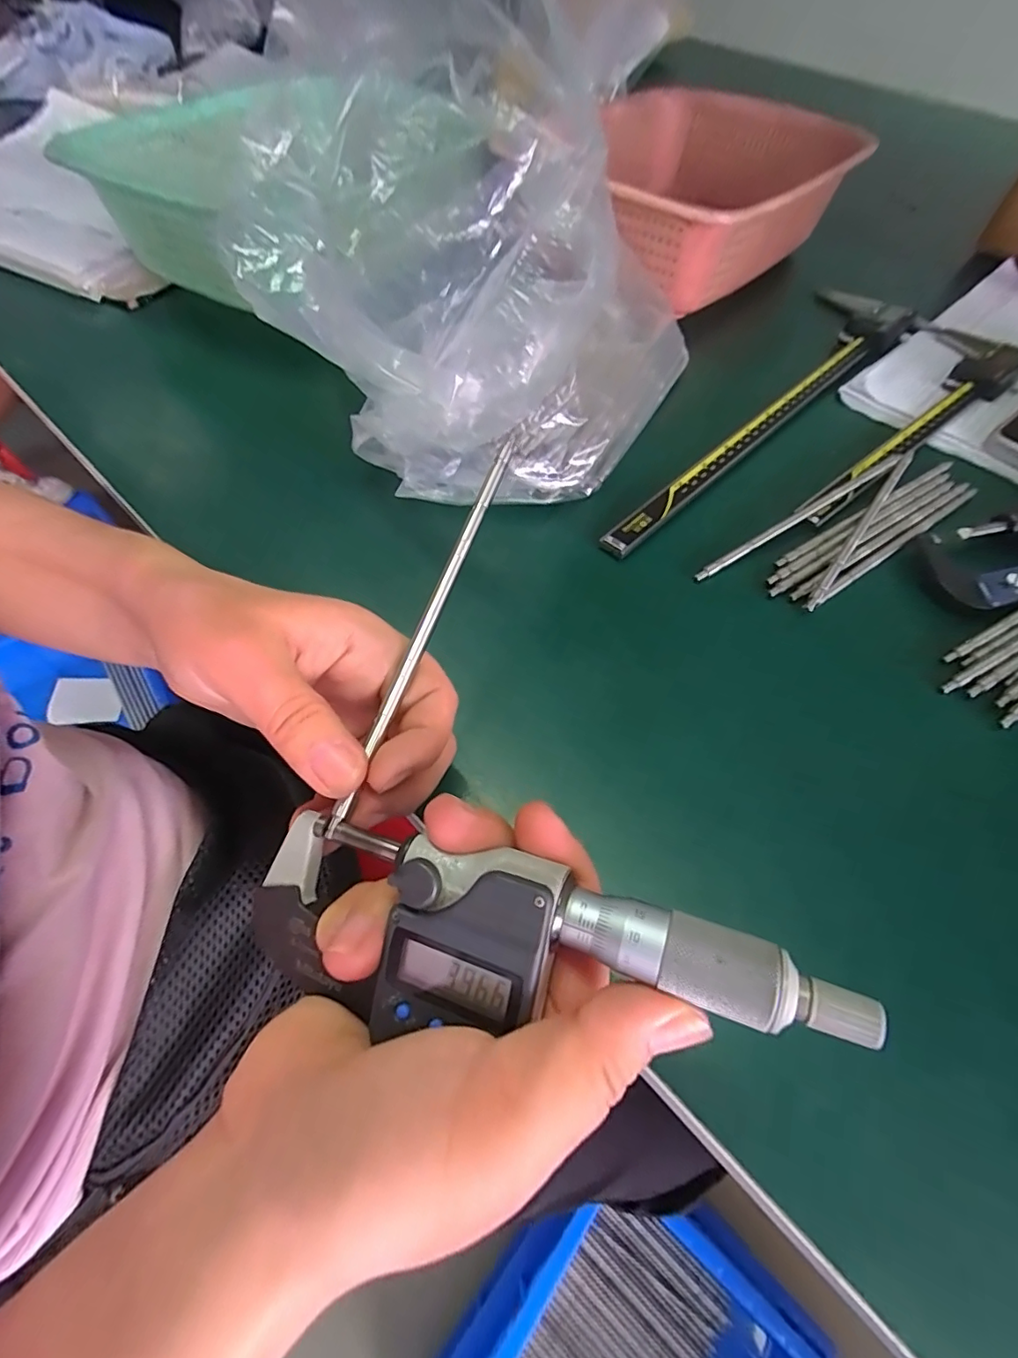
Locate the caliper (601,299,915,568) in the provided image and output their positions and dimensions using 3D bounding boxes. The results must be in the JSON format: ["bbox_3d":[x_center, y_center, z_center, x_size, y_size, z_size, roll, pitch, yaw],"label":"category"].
[{"bbox_3d":[0.174,-0.190,0.358,0.066,0.016,0.366,39,65,19],"label":"caliper"}]

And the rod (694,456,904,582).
[{"bbox_3d":[0.167,-0.094,0.298,0.163,0.006,0.005,-29,65,-18],"label":"rod"}]

